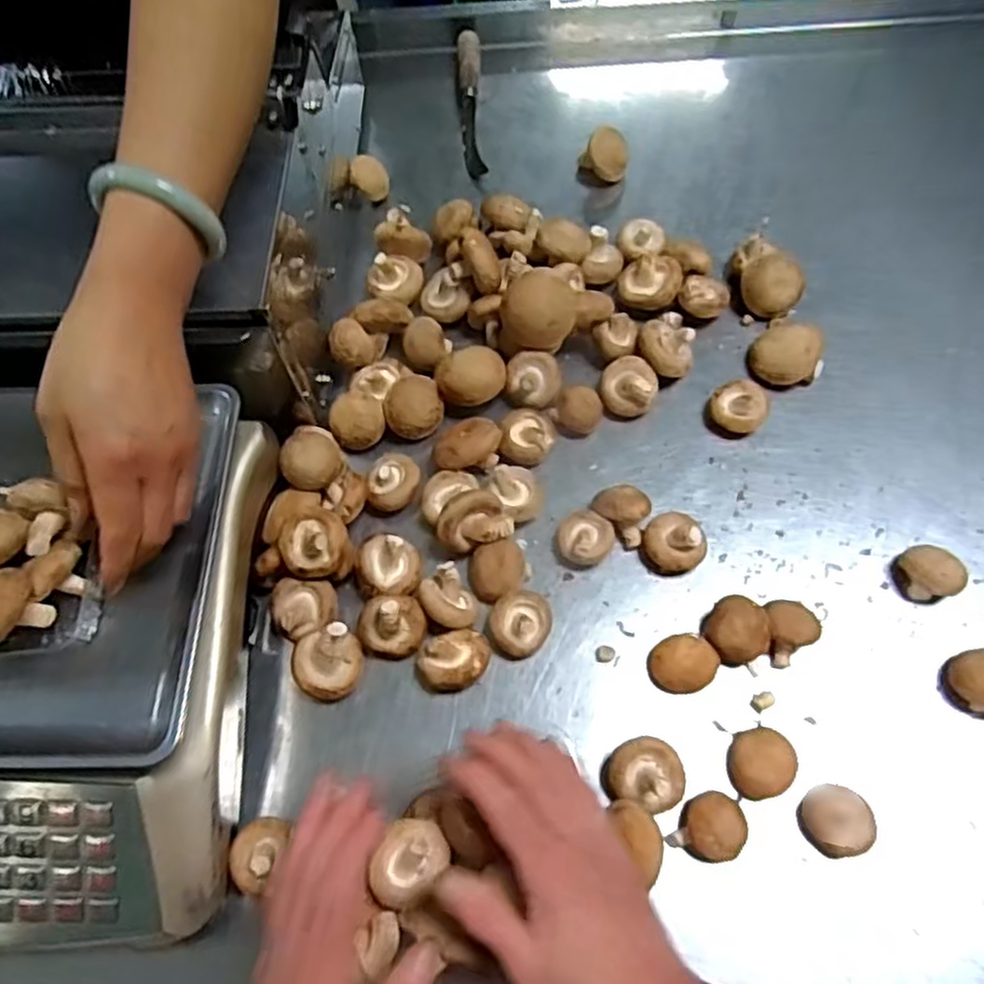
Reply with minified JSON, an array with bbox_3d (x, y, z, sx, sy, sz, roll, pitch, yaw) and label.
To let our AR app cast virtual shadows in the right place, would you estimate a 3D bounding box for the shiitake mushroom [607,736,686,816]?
[{"bbox_3d":[0.095,0.173,0.439,0.045,0.022,0.041,2,86,16],"label":"shiitake mushroom"}]

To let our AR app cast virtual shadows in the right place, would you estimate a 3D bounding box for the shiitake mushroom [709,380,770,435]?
[{"bbox_3d":[0.199,-0.069,0.573,0.042,0.032,0.039,21,67,12],"label":"shiitake mushroom"}]

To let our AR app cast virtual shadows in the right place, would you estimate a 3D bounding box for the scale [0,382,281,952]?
[{"bbox_3d":[-0.338,0.098,0.459,0.356,0.107,0.334,-1,61,1],"label":"scale"}]

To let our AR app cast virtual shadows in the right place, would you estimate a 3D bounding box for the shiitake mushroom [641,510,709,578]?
[{"bbox_3d":[0.132,0.036,0.518,0.039,0.036,0.041,-1,64,2],"label":"shiitake mushroom"}]

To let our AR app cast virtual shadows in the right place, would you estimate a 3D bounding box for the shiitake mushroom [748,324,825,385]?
[{"bbox_3d":[0.246,-0.116,0.594,0.053,0.038,0.054,-1,64,2],"label":"shiitake mushroom"}]

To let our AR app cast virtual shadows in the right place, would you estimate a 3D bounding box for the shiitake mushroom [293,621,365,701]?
[{"bbox_3d":[-0.113,0.115,0.482,0.047,0.041,0.041,-5,64,0],"label":"shiitake mushroom"}]

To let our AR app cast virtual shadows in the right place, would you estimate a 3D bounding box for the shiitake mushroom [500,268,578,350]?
[{"bbox_3d":[0.038,-0.143,0.579,0.060,0.059,0.052,6,65,5],"label":"shiitake mushroom"}]

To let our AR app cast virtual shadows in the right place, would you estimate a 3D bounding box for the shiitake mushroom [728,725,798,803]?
[{"bbox_3d":[0.169,0.171,0.445,0.035,0.023,0.040,15,62,9],"label":"shiitake mushroom"}]

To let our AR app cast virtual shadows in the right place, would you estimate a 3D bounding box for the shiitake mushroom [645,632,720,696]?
[{"bbox_3d":[0.129,0.116,0.481,0.042,0.025,0.038,-25,63,-12],"label":"shiitake mushroom"}]

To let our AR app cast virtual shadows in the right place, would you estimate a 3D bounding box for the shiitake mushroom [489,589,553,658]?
[{"bbox_3d":[0.020,0.094,0.499,0.041,0.026,0.043,0,61,1],"label":"shiitake mushroom"}]

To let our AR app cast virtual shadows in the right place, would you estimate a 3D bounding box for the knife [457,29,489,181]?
[{"bbox_3d":[-0.022,-0.425,0.767,0.024,0.029,0.219,-3,61,-1],"label":"knife"}]

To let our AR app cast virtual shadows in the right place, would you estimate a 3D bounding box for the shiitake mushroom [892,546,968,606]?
[{"bbox_3d":[0.308,0.057,0.502,0.036,0.025,0.040,-25,63,-12],"label":"shiitake mushroom"}]

